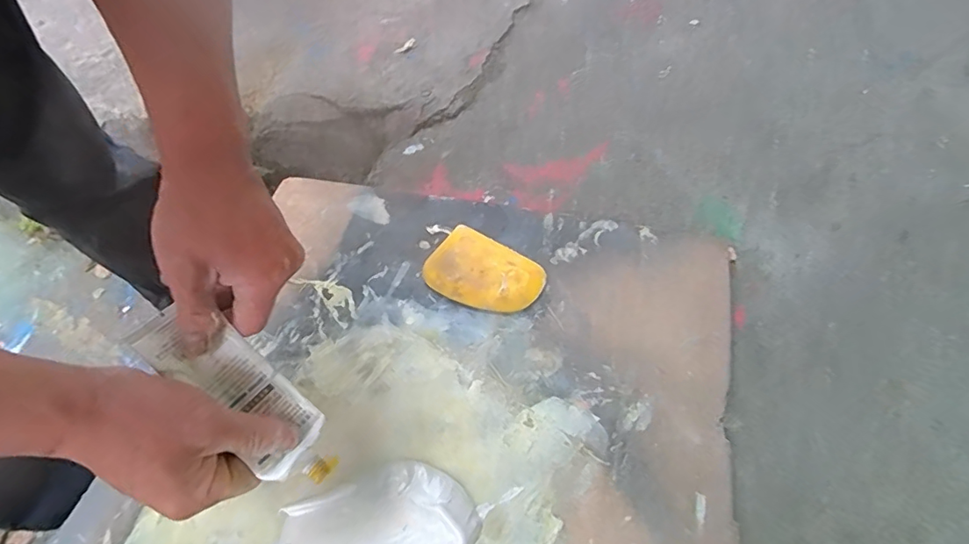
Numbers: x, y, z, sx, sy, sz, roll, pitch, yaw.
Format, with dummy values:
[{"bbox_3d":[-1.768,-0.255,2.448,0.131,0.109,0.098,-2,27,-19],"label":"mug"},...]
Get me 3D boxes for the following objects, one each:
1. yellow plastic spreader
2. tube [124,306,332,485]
[{"bbox_3d":[-0.002,0.001,0.456,0.100,0.006,0.070,34,67,21],"label":"yellow plastic spreader"},{"bbox_3d":[-0.152,0.078,0.326,0.140,0.018,0.051,42,65,-6],"label":"tube"}]

